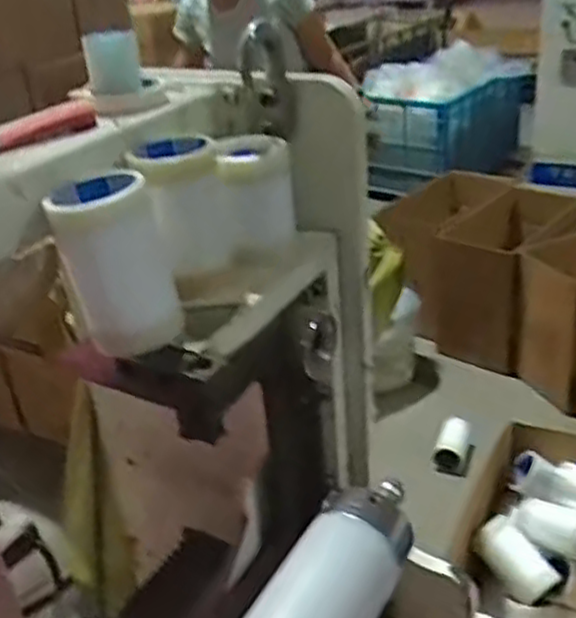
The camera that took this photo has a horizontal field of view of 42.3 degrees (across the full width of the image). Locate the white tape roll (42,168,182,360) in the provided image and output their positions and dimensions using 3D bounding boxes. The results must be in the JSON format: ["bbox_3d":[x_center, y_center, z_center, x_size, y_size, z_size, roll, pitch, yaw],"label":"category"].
[{"bbox_3d":[-0.157,-0.040,0.694,0.095,0.154,0.095,-4,28,2],"label":"white tape roll"}]

